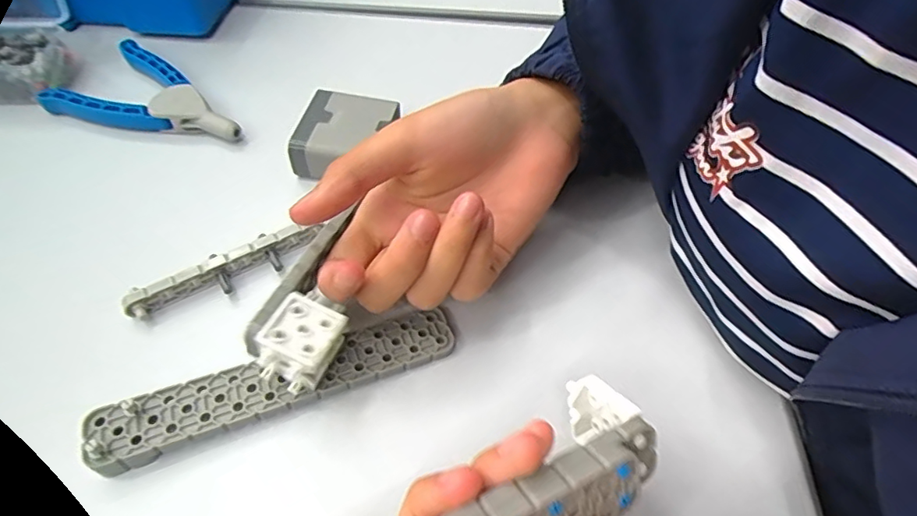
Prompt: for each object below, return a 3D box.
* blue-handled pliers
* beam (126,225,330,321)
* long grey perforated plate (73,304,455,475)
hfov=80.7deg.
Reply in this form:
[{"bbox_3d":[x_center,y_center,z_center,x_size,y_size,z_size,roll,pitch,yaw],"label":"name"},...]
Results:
[{"bbox_3d":[-0.190,-0.098,0.337,0.124,0.014,0.067,24,57,17],"label":"blue-handled pliers"},{"bbox_3d":[-0.111,0.006,0.262,0.093,0.012,0.017,-29,58,-20],"label":"beam"},{"bbox_3d":[-0.074,0.052,0.229,0.149,0.011,0.027,-19,55,-14],"label":"long grey perforated plate"}]

